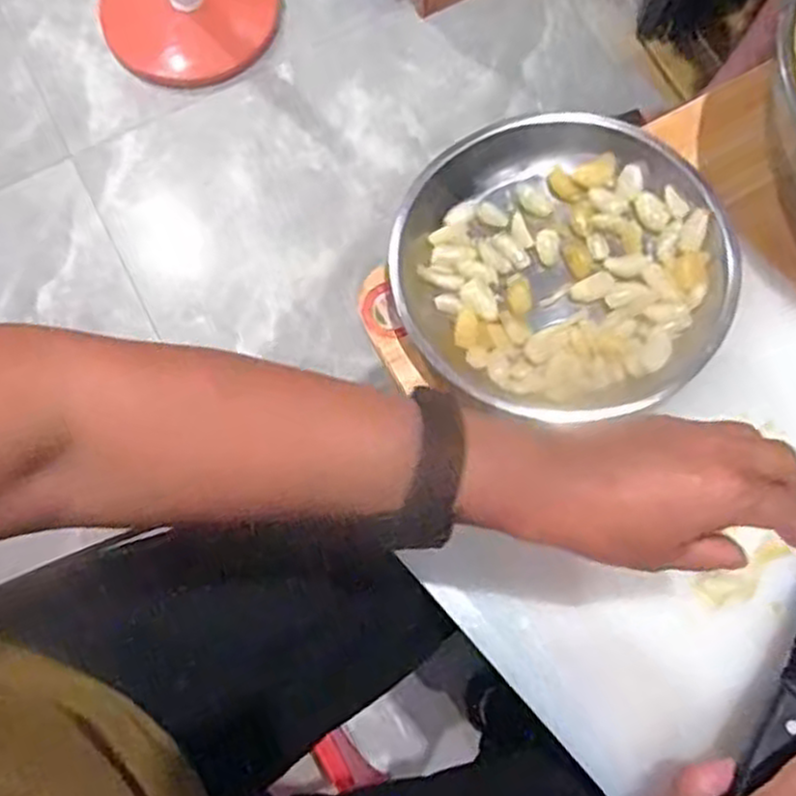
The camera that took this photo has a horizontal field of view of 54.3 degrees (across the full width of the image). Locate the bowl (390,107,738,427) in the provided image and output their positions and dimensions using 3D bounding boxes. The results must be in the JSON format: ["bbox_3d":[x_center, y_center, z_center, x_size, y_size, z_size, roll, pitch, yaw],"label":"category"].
[{"bbox_3d":[0.111,-0.092,0.529,0.216,0.035,0.216,0,76,0],"label":"bowl"}]

